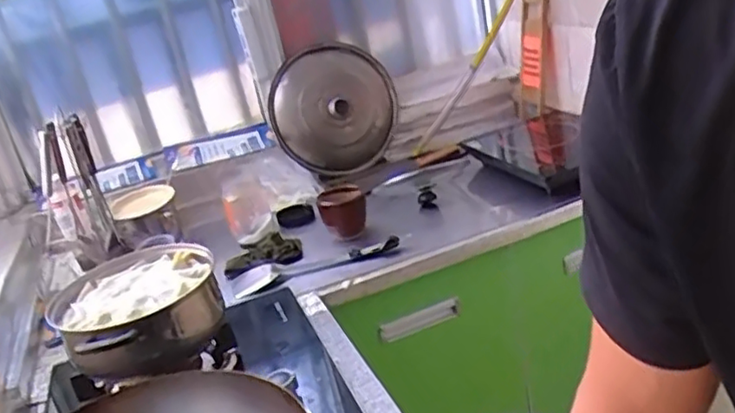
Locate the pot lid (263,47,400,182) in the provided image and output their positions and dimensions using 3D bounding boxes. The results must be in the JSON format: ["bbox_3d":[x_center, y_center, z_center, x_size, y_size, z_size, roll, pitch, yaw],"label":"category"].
[{"bbox_3d":[-0.078,-0.232,1.675,0.330,0.300,0.072,-19,23,-18],"label":"pot lid"}]

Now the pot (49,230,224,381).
[{"bbox_3d":[-0.322,0.162,0.971,0.220,0.111,0.246,-24,25,-27],"label":"pot"}]

